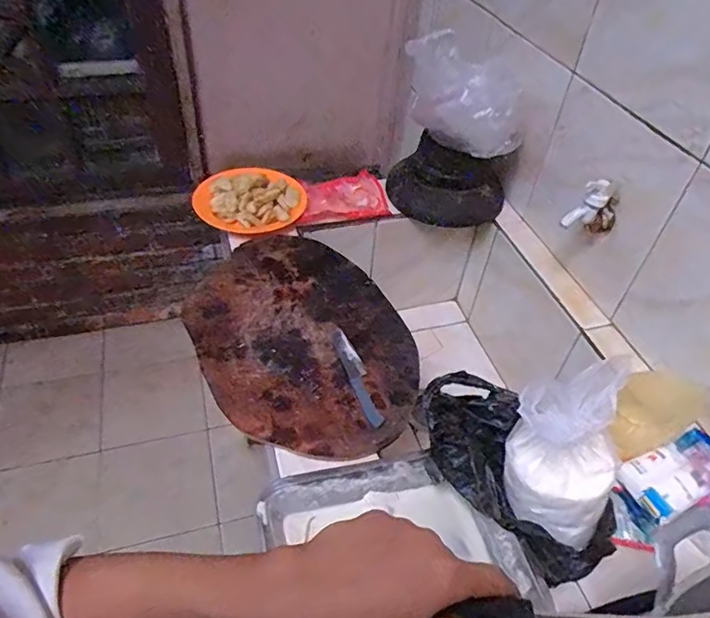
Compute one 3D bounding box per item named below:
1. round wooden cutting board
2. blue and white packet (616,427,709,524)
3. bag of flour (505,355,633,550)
[{"bbox_3d":[-0.085,0.030,0.825,0.300,0.021,0.445,-17,49,-21],"label":"round wooden cutting board"},{"bbox_3d":[0.407,0.204,0.674,0.138,0.031,0.074,-17,49,-21],"label":"blue and white packet"},{"bbox_3d":[0.218,0.140,0.545,0.116,0.184,0.085,25,48,18],"label":"bag of flour"}]

